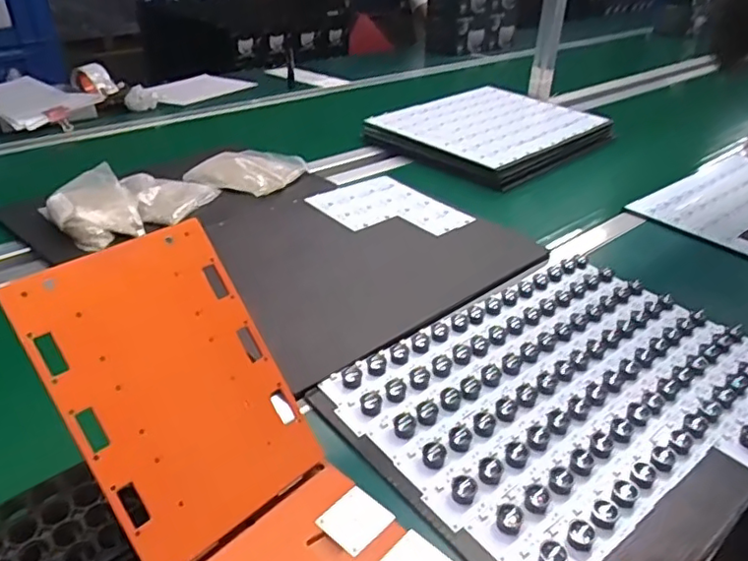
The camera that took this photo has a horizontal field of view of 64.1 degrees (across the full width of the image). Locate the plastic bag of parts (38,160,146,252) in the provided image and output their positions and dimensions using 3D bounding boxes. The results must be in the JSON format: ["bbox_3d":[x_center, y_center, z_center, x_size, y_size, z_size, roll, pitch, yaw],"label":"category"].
[{"bbox_3d":[-0.437,-0.112,0.924,0.115,0.059,0.168,-21,40,-33],"label":"plastic bag of parts"}]

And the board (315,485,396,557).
[{"bbox_3d":[-0.014,0.189,0.475,0.044,0.004,0.047,27,39,33],"label":"board"}]

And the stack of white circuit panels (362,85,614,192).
[{"bbox_3d":[0.261,-0.354,1.354,0.386,0.051,0.481,29,40,35],"label":"stack of white circuit panels"}]

